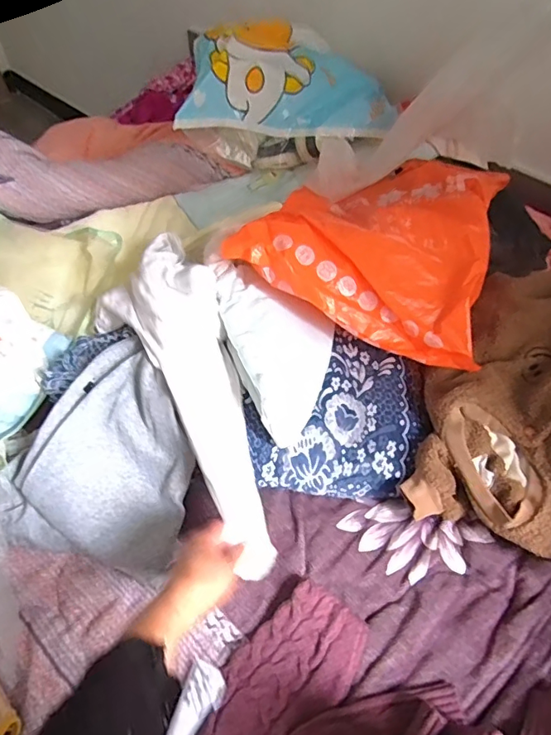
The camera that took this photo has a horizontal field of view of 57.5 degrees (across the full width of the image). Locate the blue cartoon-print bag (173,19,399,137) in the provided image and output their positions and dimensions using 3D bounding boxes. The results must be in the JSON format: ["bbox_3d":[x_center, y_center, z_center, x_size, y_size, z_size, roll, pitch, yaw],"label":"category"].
[{"bbox_3d":[0.014,-0.507,0.915,0.380,0.146,0.204,-8,56,-5],"label":"blue cartoon-print bag"}]

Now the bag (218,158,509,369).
[{"bbox_3d":[0.144,-0.202,0.748,0.344,0.094,0.341,15,57,10],"label":"bag"}]

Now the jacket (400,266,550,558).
[{"bbox_3d":[0.340,0.024,0.636,0.249,0.127,0.422,36,63,22],"label":"jacket"}]

